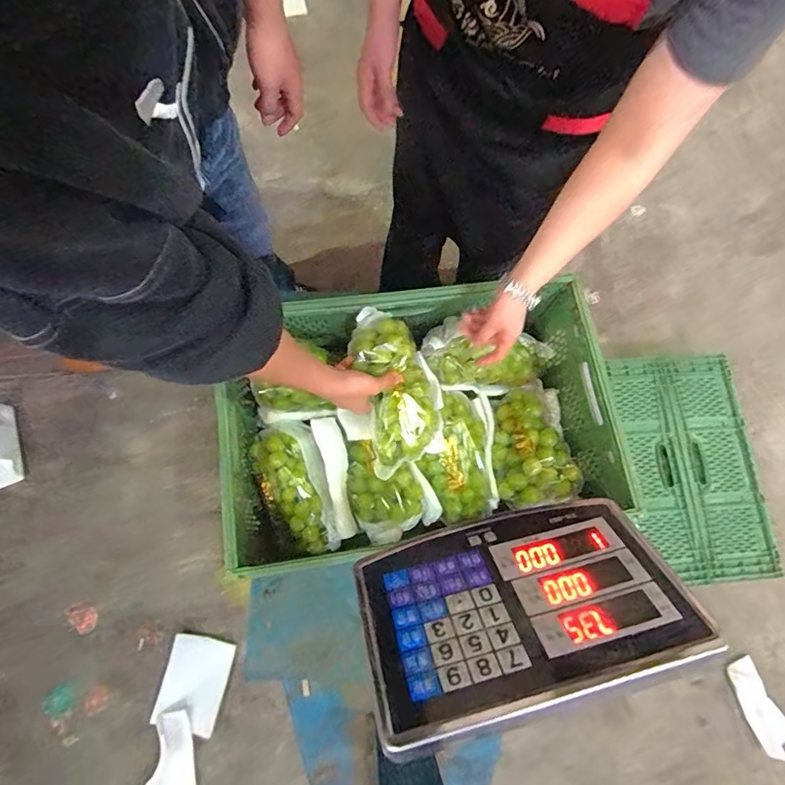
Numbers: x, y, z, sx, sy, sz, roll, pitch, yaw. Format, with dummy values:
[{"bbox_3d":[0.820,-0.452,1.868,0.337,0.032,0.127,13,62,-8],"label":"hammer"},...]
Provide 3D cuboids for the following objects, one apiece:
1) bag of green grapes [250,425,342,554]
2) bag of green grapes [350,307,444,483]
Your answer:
[{"bbox_3d":[-0.173,0.170,0.845,0.116,0.061,0.239,-19,74,-9],"label":"bag of green grapes"},{"bbox_3d":[0.004,-0.010,0.807,0.123,0.088,0.274,-14,88,-3],"label":"bag of green grapes"}]

